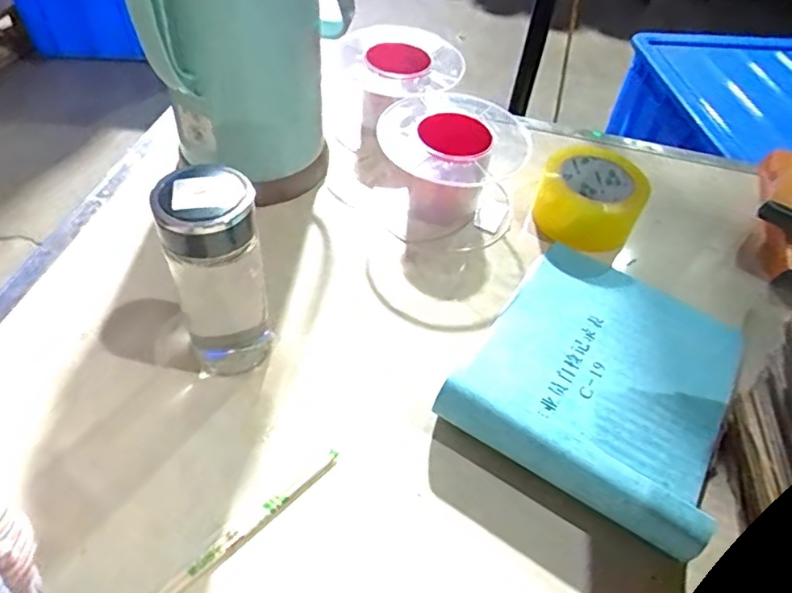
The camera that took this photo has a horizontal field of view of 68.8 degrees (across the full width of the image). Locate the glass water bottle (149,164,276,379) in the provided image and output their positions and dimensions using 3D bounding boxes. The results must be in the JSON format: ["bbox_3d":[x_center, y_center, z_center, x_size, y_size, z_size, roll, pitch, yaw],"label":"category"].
[{"bbox_3d":[-0.133,-0.013,0.441,0.068,0.176,0.061,-7,51,-11],"label":"glass water bottle"}]

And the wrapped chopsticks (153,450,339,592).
[{"bbox_3d":[-0.125,0.176,0.388,0.217,0.005,0.013,-35,59,-29],"label":"wrapped chopsticks"}]

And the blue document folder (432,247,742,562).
[{"bbox_3d":[0.182,0.052,0.494,0.202,0.050,0.258,28,53,18],"label":"blue document folder"}]

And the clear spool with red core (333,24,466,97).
[{"bbox_3d":[0.013,-0.291,0.700,0.148,0.034,0.132,23,52,14],"label":"clear spool with red core"}]

